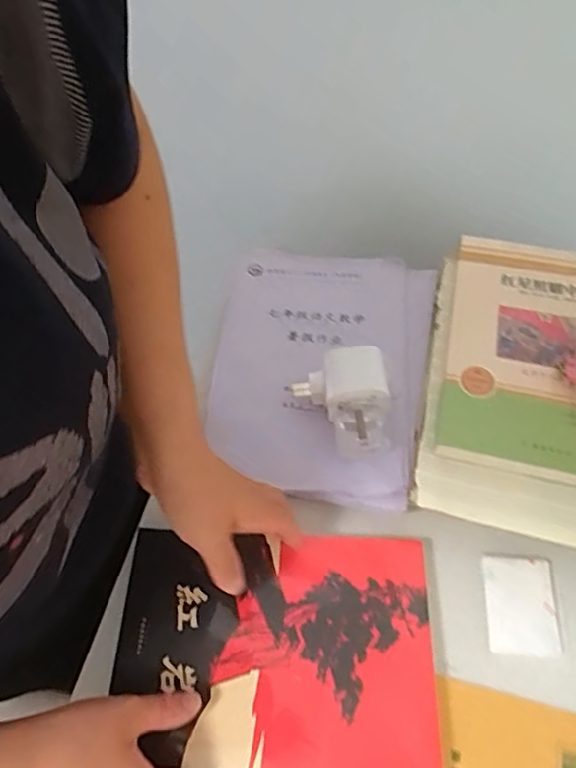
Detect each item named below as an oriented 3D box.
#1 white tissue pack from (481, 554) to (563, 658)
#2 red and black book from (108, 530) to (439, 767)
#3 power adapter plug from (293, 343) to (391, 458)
[{"bbox_3d":[0.183,0.173,0.439,0.054,0.008,0.072,4,60,1],"label":"white tissue pack"},{"bbox_3d":[-0.011,0.191,0.409,0.223,0.021,0.156,4,61,-2],"label":"red and black book"},{"bbox_3d":[0.049,0.018,0.480,0.073,0.059,0.085,-12,61,-9],"label":"power adapter plug"}]

